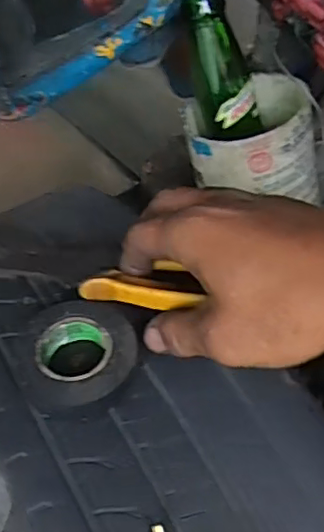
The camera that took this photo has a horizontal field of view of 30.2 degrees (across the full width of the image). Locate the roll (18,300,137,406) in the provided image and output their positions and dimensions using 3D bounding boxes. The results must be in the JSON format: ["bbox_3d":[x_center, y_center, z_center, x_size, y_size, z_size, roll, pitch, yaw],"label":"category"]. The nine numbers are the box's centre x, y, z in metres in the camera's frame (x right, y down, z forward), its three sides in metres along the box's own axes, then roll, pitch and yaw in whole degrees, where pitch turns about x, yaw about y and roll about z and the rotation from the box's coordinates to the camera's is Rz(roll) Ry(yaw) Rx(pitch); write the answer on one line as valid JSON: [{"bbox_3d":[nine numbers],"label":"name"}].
[{"bbox_3d":[-0.043,0.045,0.311,0.059,0.018,0.057,-4,42,4],"label":"roll"}]

